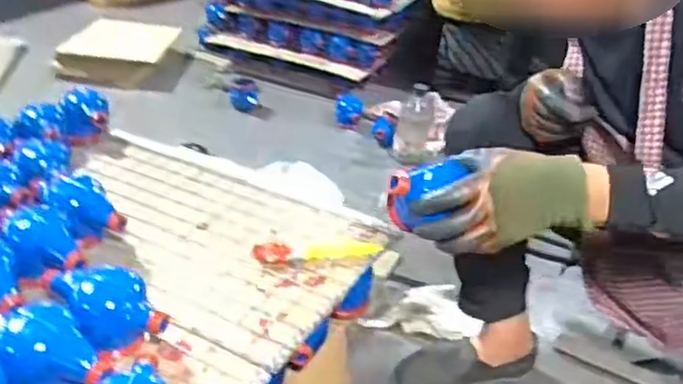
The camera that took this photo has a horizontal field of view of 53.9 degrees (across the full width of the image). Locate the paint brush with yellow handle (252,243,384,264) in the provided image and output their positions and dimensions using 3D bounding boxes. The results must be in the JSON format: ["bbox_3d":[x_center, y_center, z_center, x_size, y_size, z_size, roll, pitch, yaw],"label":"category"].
[{"bbox_3d":[-0.030,0.086,0.950,0.182,0.020,0.034,0,31,-12],"label":"paint brush with yellow handle"}]

